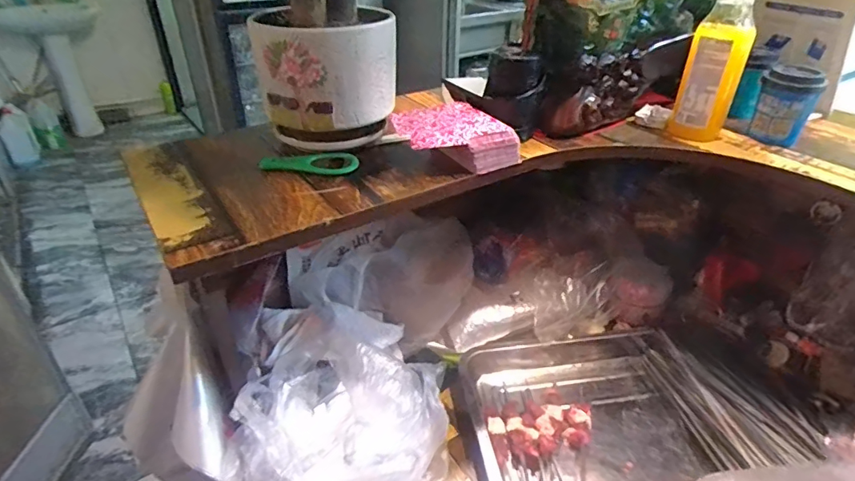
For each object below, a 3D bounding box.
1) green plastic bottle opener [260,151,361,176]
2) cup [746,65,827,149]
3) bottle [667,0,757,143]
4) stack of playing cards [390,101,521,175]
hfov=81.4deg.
[{"bbox_3d":[-0.119,-0.078,0.500,0.096,0.006,0.042,2,34,2],"label":"green plastic bottle opener"},{"bbox_3d":[0.390,-0.147,0.545,0.055,0.072,0.047,17,37,23],"label":"cup"},{"bbox_3d":[0.308,-0.194,0.525,0.053,0.165,0.048,20,38,26],"label":"bottle"},{"bbox_3d":[0.027,-0.107,0.514,0.109,0.040,0.099,-13,36,-19],"label":"stack of playing cards"}]

